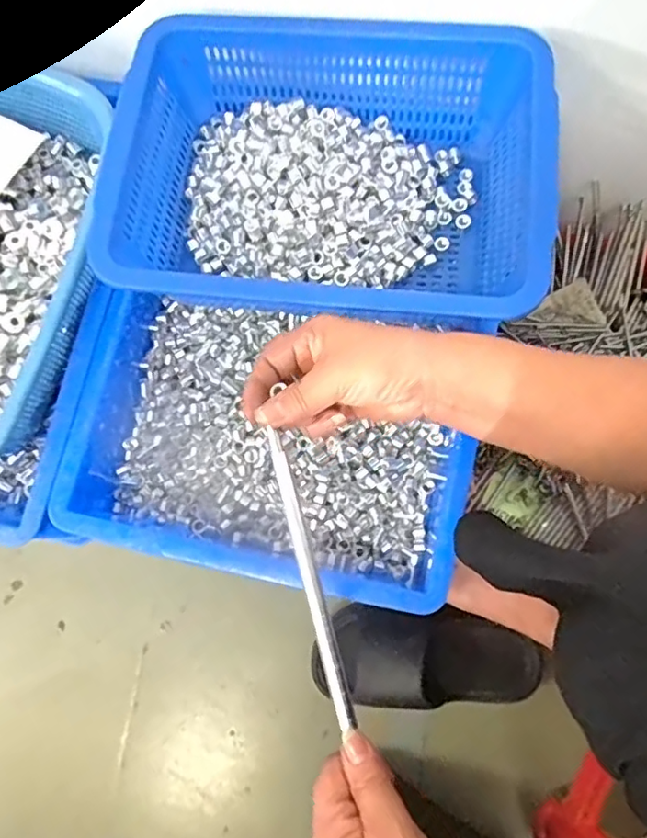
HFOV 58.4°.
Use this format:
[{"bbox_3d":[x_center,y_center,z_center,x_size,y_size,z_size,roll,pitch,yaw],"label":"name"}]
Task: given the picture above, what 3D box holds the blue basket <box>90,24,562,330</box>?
[{"bbox_3d":[0.004,-0.181,0.447,0.309,0.096,0.224,5,78,4],"label":"blue basket"}]

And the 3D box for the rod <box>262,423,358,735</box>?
[{"bbox_3d":[-0.009,0.100,0.366,0.011,0.006,0.188,-15,87,-2],"label":"rod"}]

